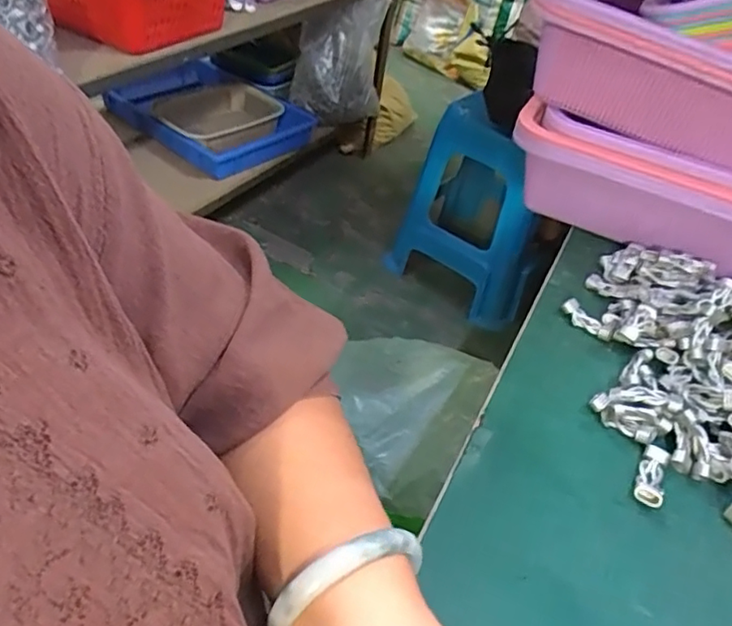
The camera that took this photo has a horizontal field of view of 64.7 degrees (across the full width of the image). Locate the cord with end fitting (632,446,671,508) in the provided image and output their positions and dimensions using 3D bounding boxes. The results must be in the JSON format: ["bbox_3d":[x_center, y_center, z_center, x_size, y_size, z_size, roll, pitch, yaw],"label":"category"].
[{"bbox_3d":[0.181,0.103,0.365,0.016,0.010,0.042,28,47,18],"label":"cord with end fitting"}]

